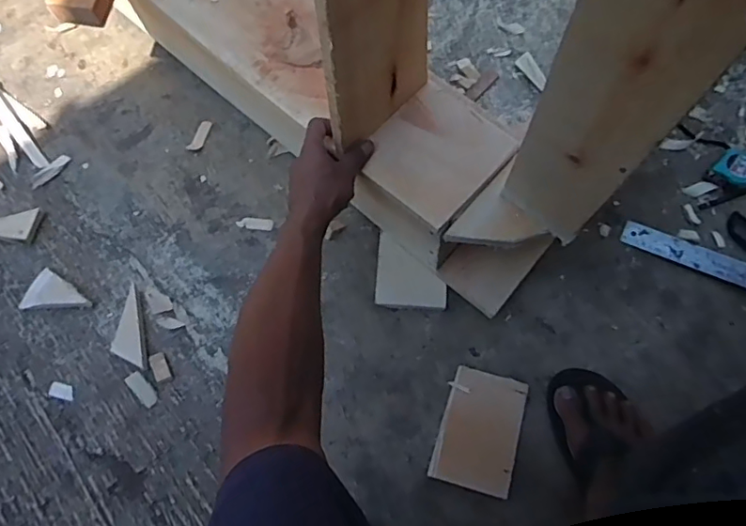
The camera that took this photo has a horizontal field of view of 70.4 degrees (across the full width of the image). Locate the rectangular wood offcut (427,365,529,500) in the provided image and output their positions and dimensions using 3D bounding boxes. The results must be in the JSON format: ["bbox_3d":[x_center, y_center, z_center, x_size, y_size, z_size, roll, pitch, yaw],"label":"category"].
[{"bbox_3d":[0.142,0.221,0.704,0.099,0.017,0.149,16,71,4],"label":"rectangular wood offcut"}]

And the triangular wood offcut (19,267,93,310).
[{"bbox_3d":[-0.455,0.054,0.755,0.078,0.025,0.062,32,73,9],"label":"triangular wood offcut"}]

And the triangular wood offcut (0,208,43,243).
[{"bbox_3d":[-0.554,-0.061,0.798,0.096,0.019,0.052,8,71,1],"label":"triangular wood offcut"}]

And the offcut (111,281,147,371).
[{"bbox_3d":[-0.345,0.092,0.743,0.040,0.012,0.123,-14,72,-7],"label":"offcut"}]

